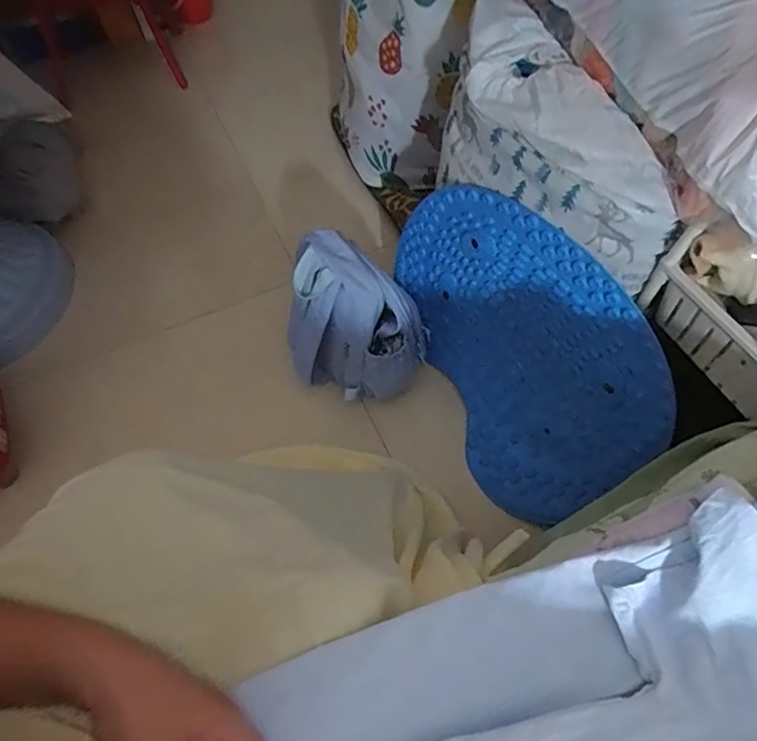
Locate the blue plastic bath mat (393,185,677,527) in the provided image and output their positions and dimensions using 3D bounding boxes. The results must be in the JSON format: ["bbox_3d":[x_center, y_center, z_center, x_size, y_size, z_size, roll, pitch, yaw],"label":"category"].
[{"bbox_3d":[0.192,-0.043,0.958,0.127,0.495,0.607,-28,60,-27],"label":"blue plastic bath mat"}]

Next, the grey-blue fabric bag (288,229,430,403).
[{"bbox_3d":[-0.044,-0.077,1.008,0.219,0.285,0.175,27,64,18],"label":"grey-blue fabric bag"}]

